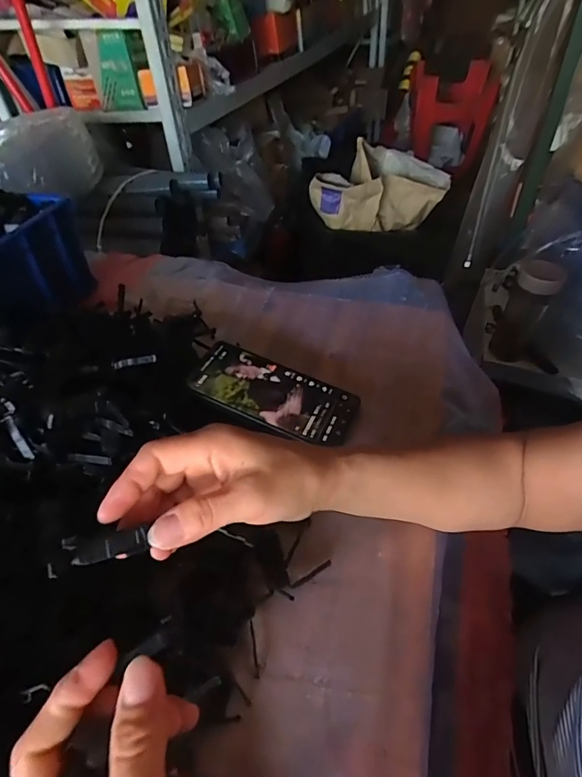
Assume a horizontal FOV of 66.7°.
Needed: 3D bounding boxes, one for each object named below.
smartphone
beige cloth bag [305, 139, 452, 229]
[{"bbox_3d":[-0.016,0.004,0.436,0.159,0.004,0.074,23,50,10],"label":"smartphone"},{"bbox_3d":[0.220,-0.527,1.183,0.381,0.172,0.181,-16,46,-12],"label":"beige cloth bag"}]

